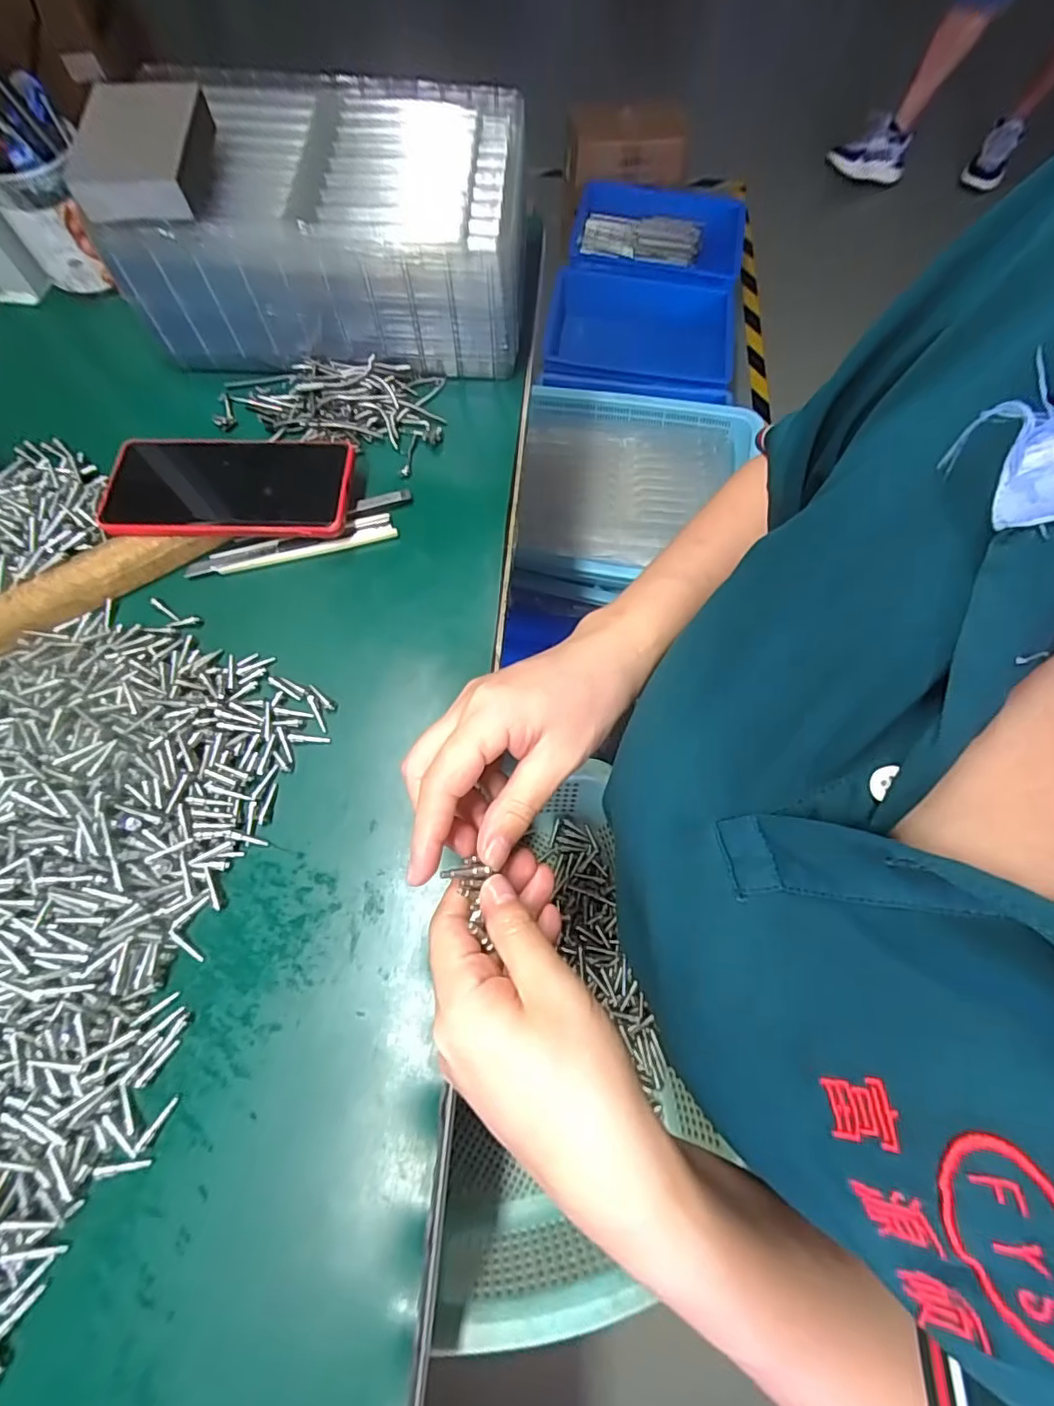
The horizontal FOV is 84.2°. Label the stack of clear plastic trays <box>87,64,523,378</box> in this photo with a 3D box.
[{"bbox_3d":[-0.140,-0.354,0.445,0.269,0.119,0.168,3,68,0],"label":"stack of clear plastic trays"}]

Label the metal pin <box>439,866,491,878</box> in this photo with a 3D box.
[{"bbox_3d":[-0.027,0.073,0.252,0.021,0.004,0.005,3,66,-23],"label":"metal pin"}]

